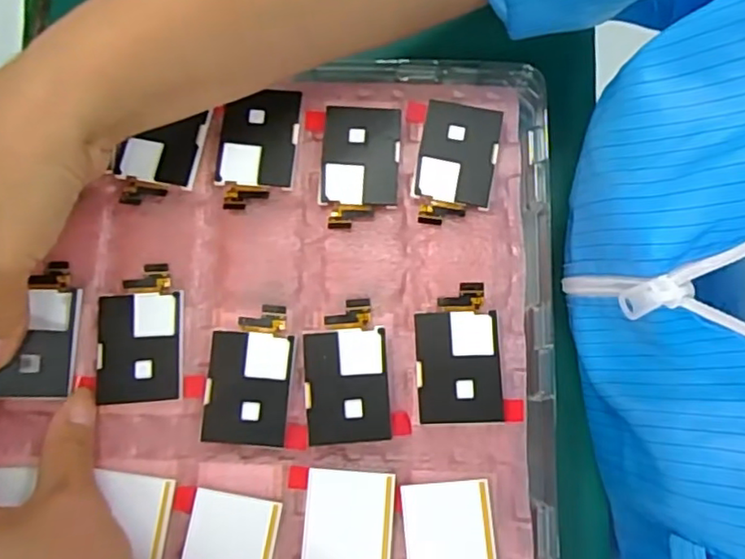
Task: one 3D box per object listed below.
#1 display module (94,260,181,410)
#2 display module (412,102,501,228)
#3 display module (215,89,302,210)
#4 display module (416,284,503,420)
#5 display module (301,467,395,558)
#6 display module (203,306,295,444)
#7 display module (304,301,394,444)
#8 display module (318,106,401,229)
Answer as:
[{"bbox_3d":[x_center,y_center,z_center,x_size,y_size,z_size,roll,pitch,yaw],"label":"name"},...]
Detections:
[{"bbox_3d":[-0.098,0.023,0.258,0.034,0.004,0.056,-4,78,0],"label":"display module"},{"bbox_3d":[0.037,-0.052,0.273,0.033,0.004,0.057,11,78,3],"label":"display module"},{"bbox_3d":[-0.052,-0.059,0.276,0.035,0.004,0.055,3,78,1],"label":"display module"},{"bbox_3d":[0.036,0.031,0.255,0.035,0.004,0.056,-3,78,0],"label":"display module"},{"bbox_3d":[-0.010,0.105,0.241,0.035,0.004,0.057,4,78,2],"label":"display module"},{"bbox_3d":[-0.051,0.040,0.256,0.034,0.007,0.056,4,78,2],"label":"display module"},{"bbox_3d":[-0.011,0.038,0.254,0.034,0.004,0.057,-4,78,0],"label":"display module"},{"bbox_3d":[-0.006,-0.051,0.274,0.035,0.004,0.056,2,78,1],"label":"display module"}]

